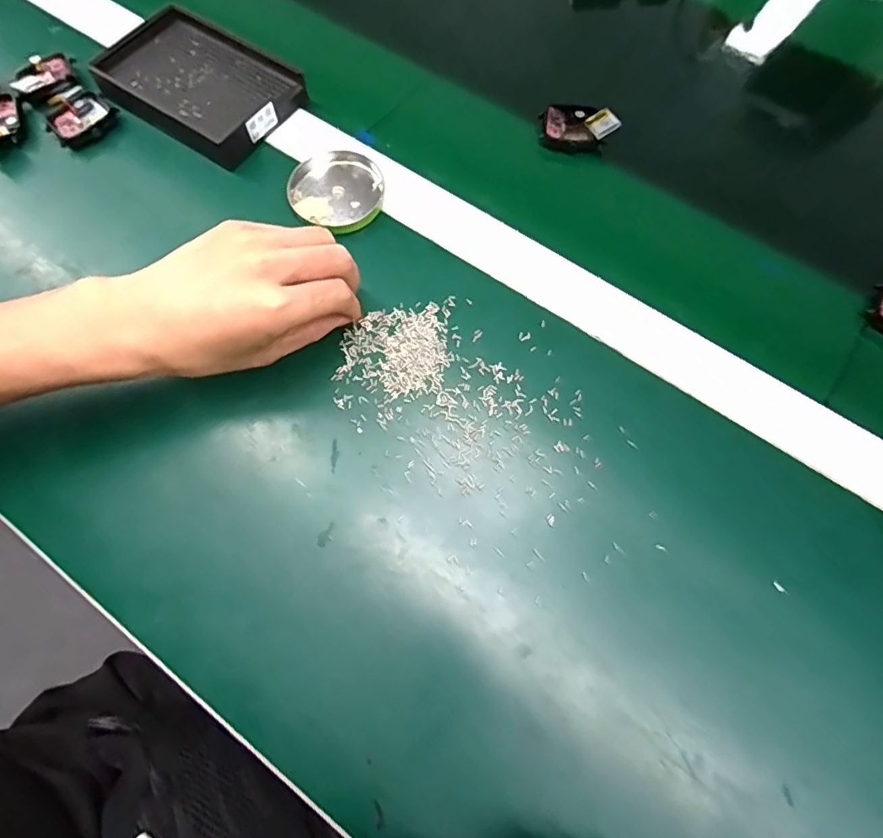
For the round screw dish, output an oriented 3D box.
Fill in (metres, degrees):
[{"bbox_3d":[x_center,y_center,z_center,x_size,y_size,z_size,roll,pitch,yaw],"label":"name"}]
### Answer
[{"bbox_3d":[-0.072,-0.161,0.380,0.065,0.010,0.065,0,70,0],"label":"round screw dish"}]

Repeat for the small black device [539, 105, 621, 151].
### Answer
[{"bbox_3d":[0.102,-0.220,0.404,0.054,0.027,0.035,18,71,7],"label":"small black device"}]

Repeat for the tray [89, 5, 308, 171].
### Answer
[{"bbox_3d":[-0.185,-0.251,0.404,0.135,0.025,0.097,35,74,12],"label":"tray"}]

